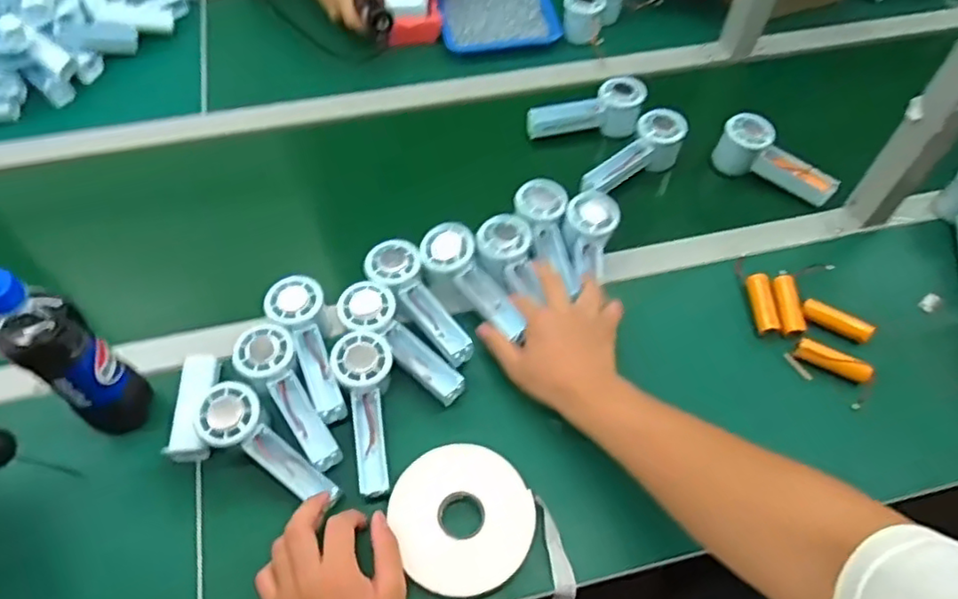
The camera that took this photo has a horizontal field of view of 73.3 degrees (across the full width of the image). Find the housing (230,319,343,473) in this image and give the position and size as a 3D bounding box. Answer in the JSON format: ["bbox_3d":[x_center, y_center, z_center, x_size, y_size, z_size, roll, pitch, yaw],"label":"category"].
[{"bbox_3d":[-0.182,0.092,0.620,0.053,0.027,0.159,-30,78,-19],"label":"housing"}]

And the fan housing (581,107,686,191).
[{"bbox_3d":[0.198,-0.175,0.807,0.065,0.049,0.154,40,64,22],"label":"fan housing"}]

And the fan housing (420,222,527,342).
[{"bbox_3d":[-0.005,-0.020,0.686,0.055,0.034,0.146,-35,78,-22],"label":"fan housing"}]

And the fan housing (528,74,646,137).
[{"bbox_3d":[0.143,-0.254,0.862,0.157,0.056,0.057,-4,57,-4],"label":"fan housing"}]

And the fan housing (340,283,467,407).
[{"bbox_3d":[-0.079,0.044,0.653,0.155,0.028,0.053,44,65,6],"label":"fan housing"}]

